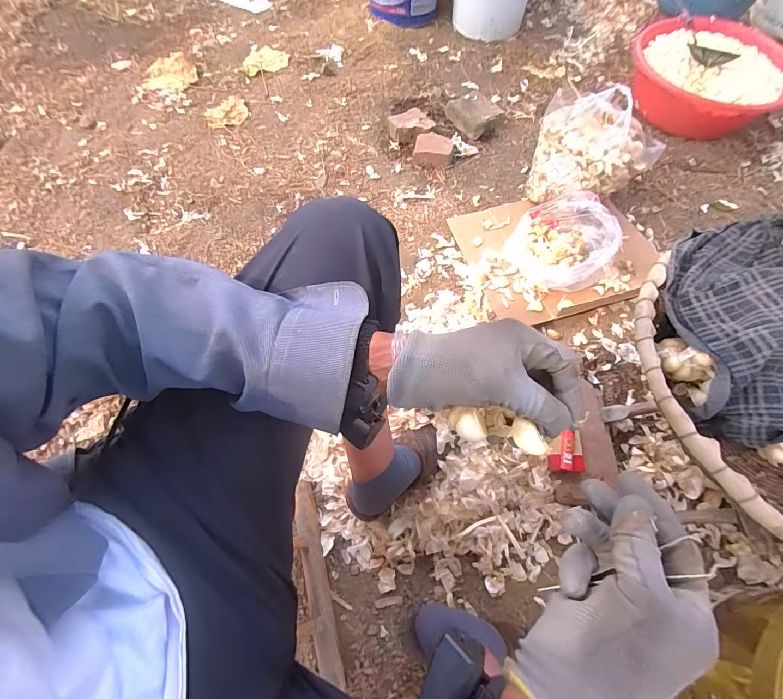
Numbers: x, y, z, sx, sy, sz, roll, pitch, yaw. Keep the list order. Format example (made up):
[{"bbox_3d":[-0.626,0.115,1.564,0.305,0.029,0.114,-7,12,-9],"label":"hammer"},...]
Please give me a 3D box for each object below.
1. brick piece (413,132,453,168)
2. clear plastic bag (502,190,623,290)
[{"bbox_3d":[0.130,-0.620,1.180,0.114,0.042,0.099,13,66,6],"label":"brick piece"},{"bbox_3d":[0.439,-0.278,0.970,0.236,0.096,0.271,33,69,14],"label":"clear plastic bag"}]

